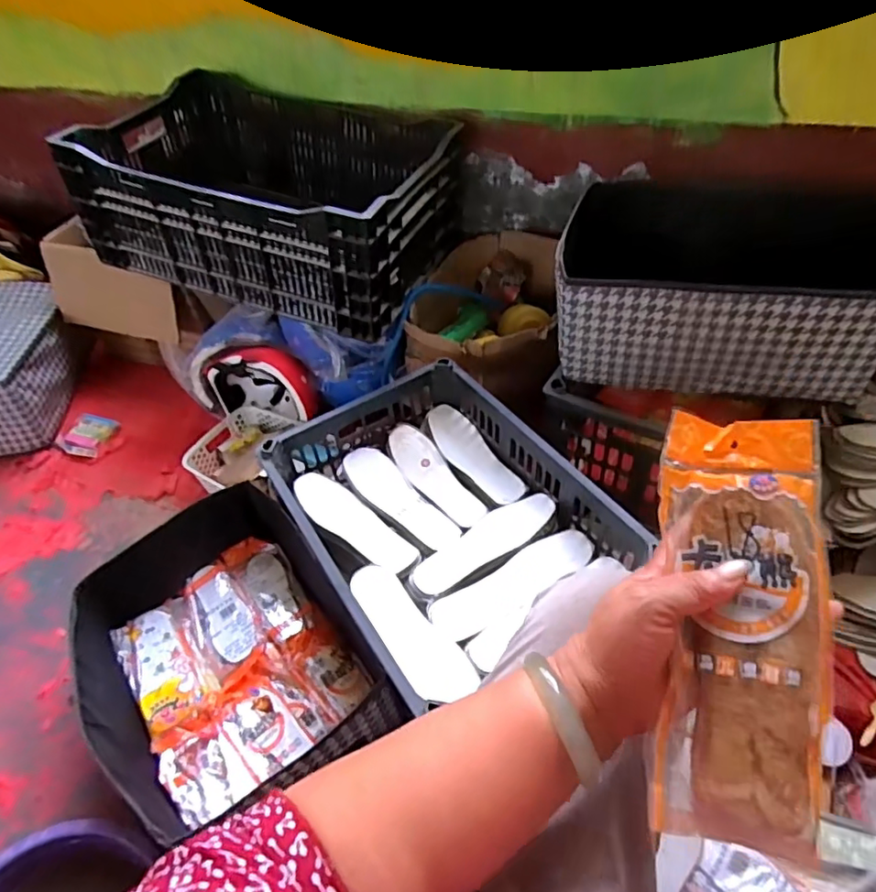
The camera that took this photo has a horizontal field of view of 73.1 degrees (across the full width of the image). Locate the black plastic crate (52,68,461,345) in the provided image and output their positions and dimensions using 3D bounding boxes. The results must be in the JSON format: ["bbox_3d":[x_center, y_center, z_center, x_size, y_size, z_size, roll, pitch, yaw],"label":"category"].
[{"bbox_3d":[-0.290,-0.471,1.112,0.586,0.233,0.439,16,52,16],"label":"black plastic crate"}]

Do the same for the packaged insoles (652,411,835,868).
[{"bbox_3d":[0.166,0.093,0.323,0.086,0.015,0.222,6,75,9],"label":"packaged insoles"}]

